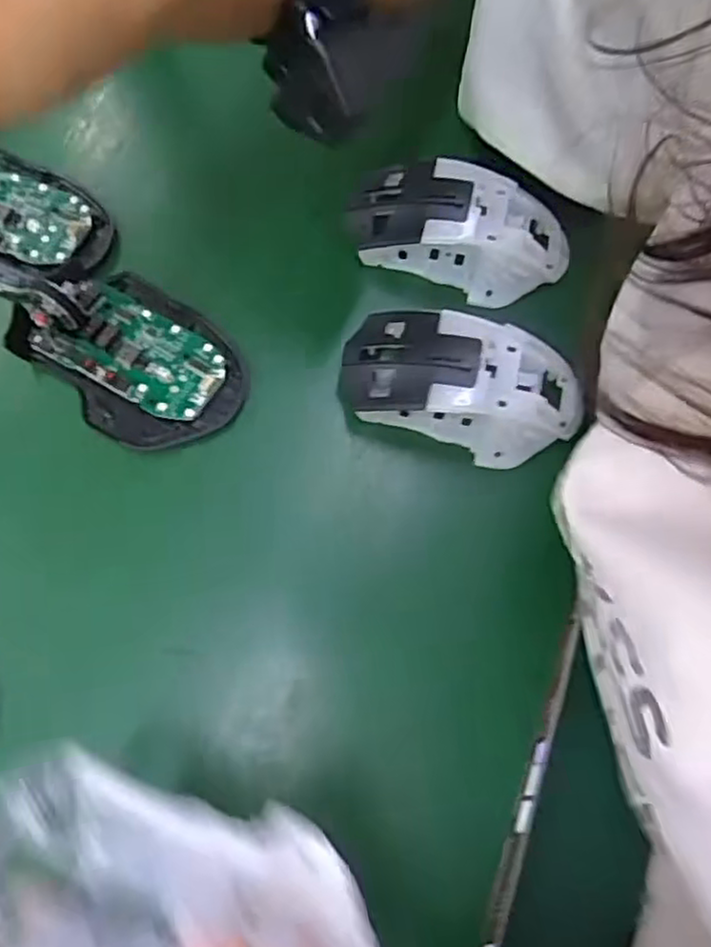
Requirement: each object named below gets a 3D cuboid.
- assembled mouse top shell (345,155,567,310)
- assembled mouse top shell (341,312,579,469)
[{"bbox_3d":[0.052,-0.124,0.355,0.110,0.043,0.055,19,73,6],"label":"assembled mouse top shell"},{"bbox_3d":[0.050,-0.043,0.320,0.111,0.030,0.059,10,72,3],"label":"assembled mouse top shell"}]

